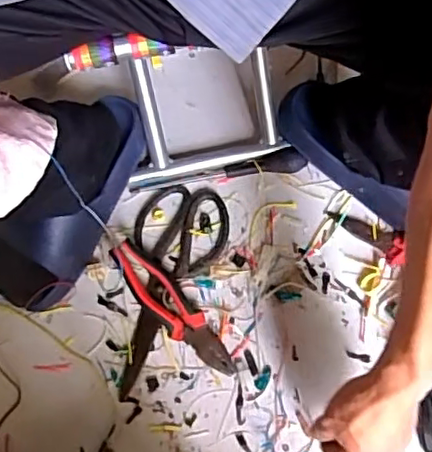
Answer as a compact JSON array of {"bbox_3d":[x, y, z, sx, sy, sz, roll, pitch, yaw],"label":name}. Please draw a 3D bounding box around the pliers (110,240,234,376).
[{"bbox_3d":[-0.052,0.094,0.685,0.046,0.032,0.187,-37,71,-12],"label":"pliers"}]

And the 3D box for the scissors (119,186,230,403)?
[{"bbox_3d":[-0.055,0.068,0.700,0.114,0.023,0.262,8,68,6],"label":"scissors"}]

